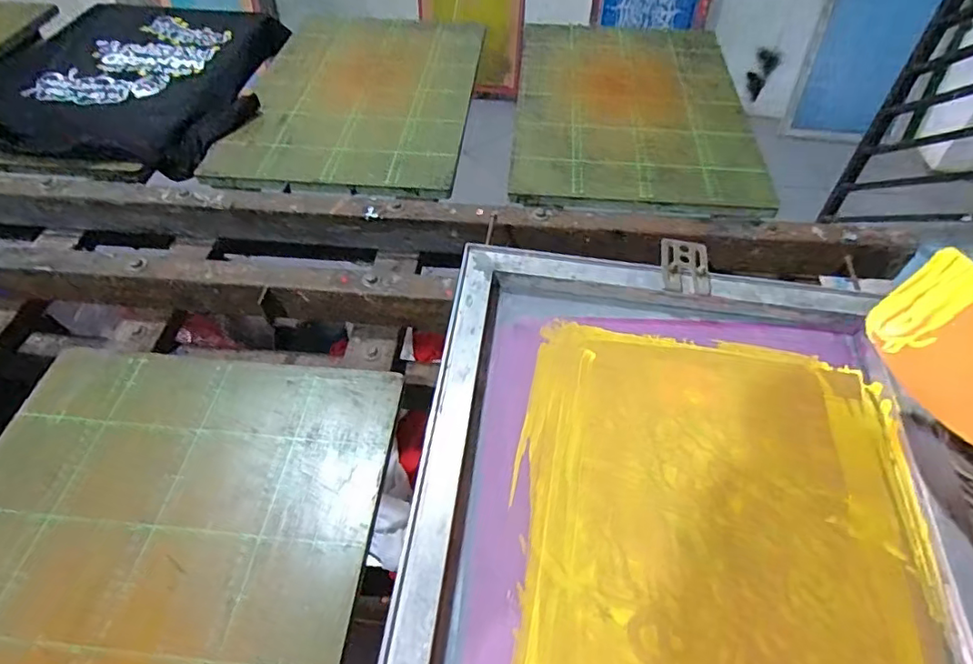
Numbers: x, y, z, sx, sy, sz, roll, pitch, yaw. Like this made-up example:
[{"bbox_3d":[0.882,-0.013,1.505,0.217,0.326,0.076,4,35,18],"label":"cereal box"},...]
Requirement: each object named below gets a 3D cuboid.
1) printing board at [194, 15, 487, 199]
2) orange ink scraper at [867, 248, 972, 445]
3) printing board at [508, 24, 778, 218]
[{"bbox_3d":[-0.217,-0.424,1.010,0.373,0.027,0.536,5,51,5],"label":"printing board"},{"bbox_3d":[0.358,0.011,0.432,0.008,0.095,0.140,13,39,-20],"label":"orange ink scraper"},{"bbox_3d":[0.252,-0.406,1.015,0.388,0.022,0.577,3,51,3],"label":"printing board"}]

